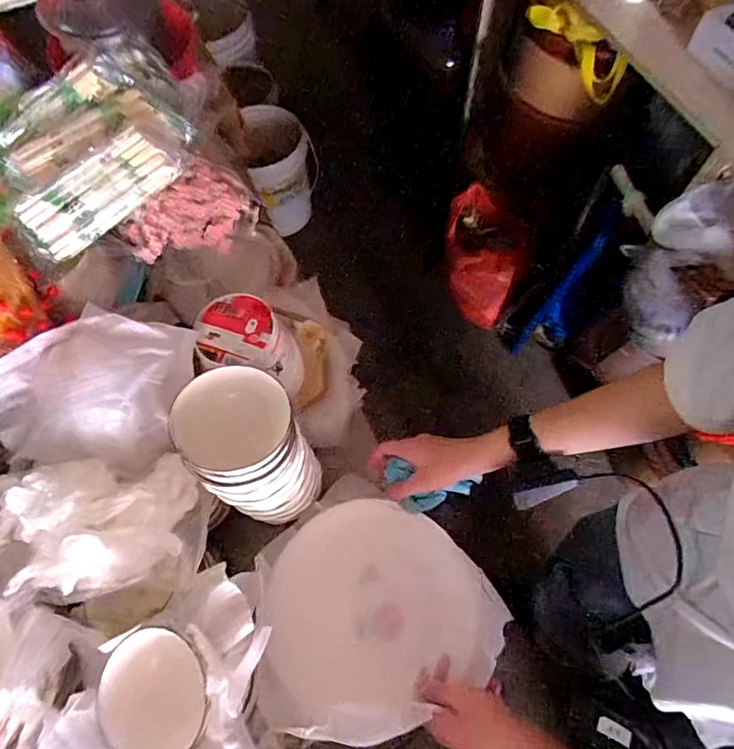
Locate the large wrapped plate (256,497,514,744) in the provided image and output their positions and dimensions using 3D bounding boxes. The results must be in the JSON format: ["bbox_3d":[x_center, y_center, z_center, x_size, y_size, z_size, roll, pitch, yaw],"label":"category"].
[{"bbox_3d":[0.009,0.281,0.618,0.261,0.066,0.251,-8,66,-2],"label":"large wrapped plate"}]

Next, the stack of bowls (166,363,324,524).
[{"bbox_3d":[-0.127,0.090,0.572,0.116,0.198,0.120,-26,68,-10],"label":"stack of bowls"}]

